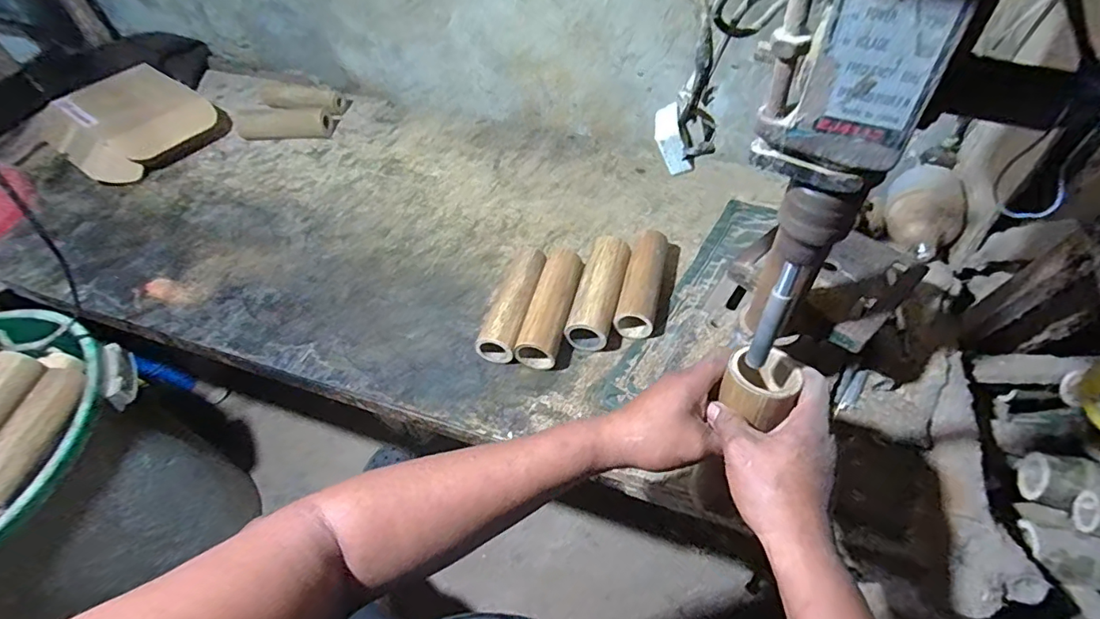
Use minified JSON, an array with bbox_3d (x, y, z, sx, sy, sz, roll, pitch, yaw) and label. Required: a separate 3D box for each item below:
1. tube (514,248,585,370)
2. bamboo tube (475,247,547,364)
[{"bbox_3d":[0.005,-0.002,0.712,0.053,0.055,0.175,10,53,13],"label":"tube"},{"bbox_3d":[-0.049,-0.009,0.725,0.054,0.054,0.182,9,53,12],"label":"bamboo tube"}]

